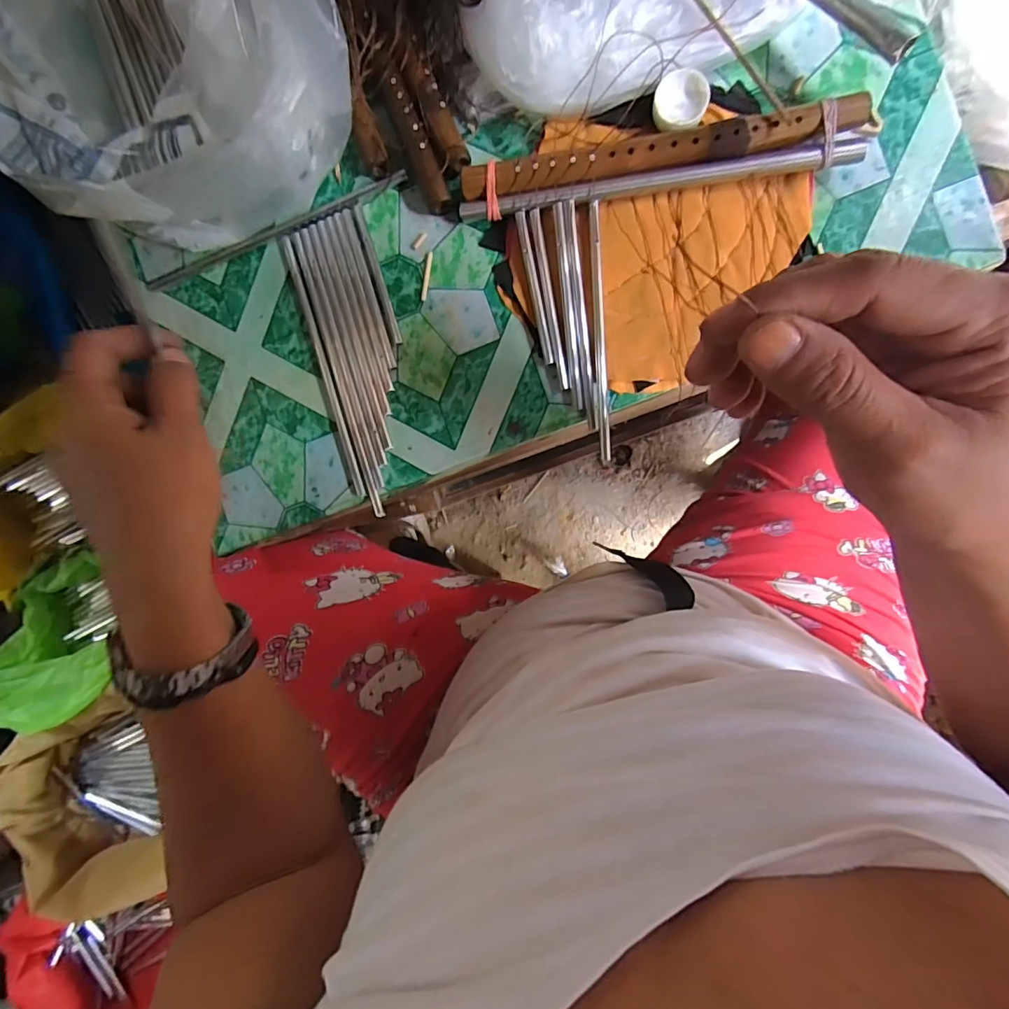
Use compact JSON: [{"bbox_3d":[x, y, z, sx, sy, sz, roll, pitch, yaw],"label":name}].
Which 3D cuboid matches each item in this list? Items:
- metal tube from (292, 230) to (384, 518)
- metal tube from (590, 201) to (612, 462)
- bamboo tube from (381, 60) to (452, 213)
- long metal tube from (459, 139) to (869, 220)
[{"bbox_3d":[-0.116,-0.089,0.348,0.008,0.005,0.202,-16,91,8],"label":"metal tube"},{"bbox_3d":[0.060,-0.107,0.316,0.007,0.005,0.158,-3,93,8],"label":"metal tube"},{"bbox_3d":[-0.056,-0.237,0.328,0.016,0.017,0.091,-20,91,9],"label":"bamboo tube"},{"bbox_3d":[0.087,-0.195,0.303,0.230,0.011,0.013,-3,93,8],"label":"long metal tube"}]

